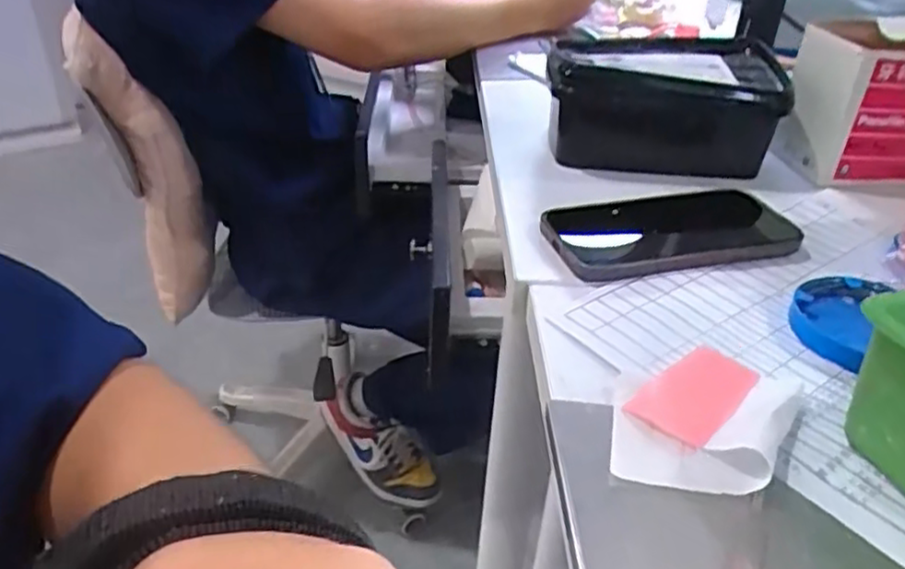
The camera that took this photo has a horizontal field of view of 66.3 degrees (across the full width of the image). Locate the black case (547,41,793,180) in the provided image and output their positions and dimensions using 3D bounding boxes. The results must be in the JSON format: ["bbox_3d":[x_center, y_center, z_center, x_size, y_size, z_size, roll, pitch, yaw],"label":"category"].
[{"bbox_3d":[0.173,-0.154,0.584,0.176,0.078,0.127,6,34,4],"label":"black case"}]

